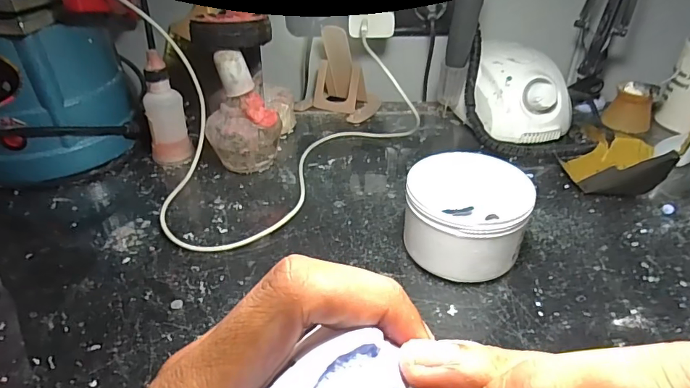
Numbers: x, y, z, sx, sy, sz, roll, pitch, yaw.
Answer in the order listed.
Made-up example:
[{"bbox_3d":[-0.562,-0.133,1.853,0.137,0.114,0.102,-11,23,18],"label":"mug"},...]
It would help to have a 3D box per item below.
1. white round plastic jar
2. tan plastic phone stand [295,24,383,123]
[{"bbox_3d":[0.092,0.020,0.353,0.089,0.066,0.083,-1,36,0],"label":"white round plastic jar"},{"bbox_3d":[-0.001,-0.154,0.571,0.087,0.097,0.082,18,40,24],"label":"tan plastic phone stand"}]

